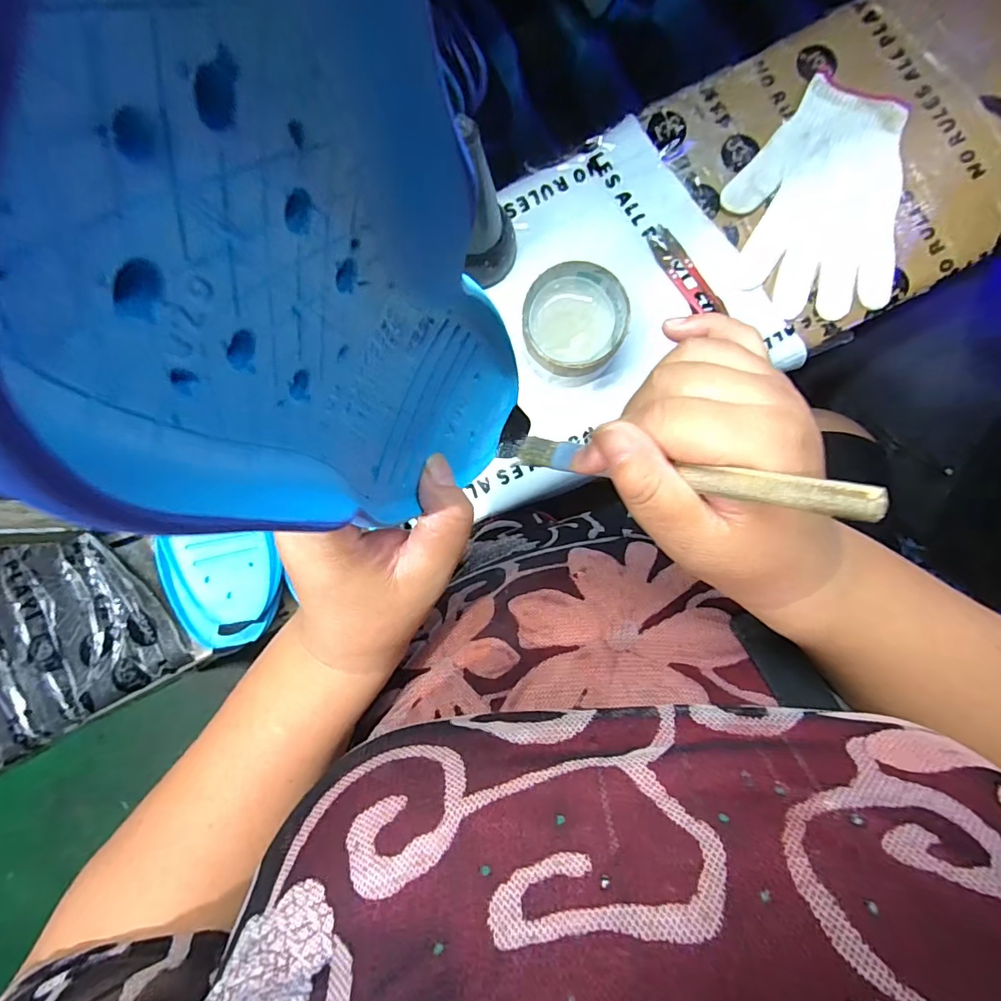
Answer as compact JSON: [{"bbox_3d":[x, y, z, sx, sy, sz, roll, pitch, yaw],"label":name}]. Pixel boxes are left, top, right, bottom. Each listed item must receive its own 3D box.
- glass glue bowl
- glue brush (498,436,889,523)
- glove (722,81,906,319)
[{"bbox_3d":[0.058,-0.138,0.408,0.079,0.052,0.083,0,88,2],"label":"glass glue bowl"},{"bbox_3d":[0.055,-0.014,0.207,0.006,0.172,0.013,19,88,-39],"label":"glue brush"},{"bbox_3d":[0.266,-0.254,0.425,0.138,0.012,0.188,3,88,2],"label":"glove"}]

